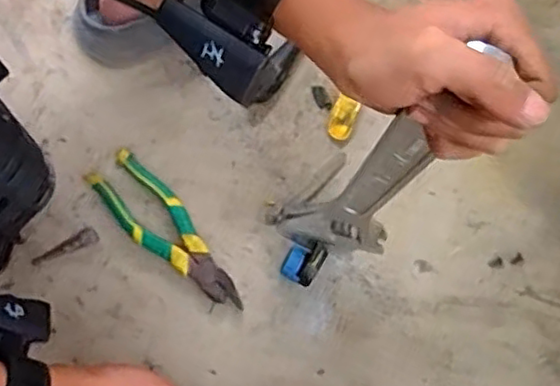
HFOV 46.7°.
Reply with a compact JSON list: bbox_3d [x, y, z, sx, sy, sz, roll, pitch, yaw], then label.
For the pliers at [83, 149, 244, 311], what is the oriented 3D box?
[{"bbox_3d":[-0.112,0.040,0.637,0.058,0.018,0.193,-38,79,-12],"label":"pliers"}]

